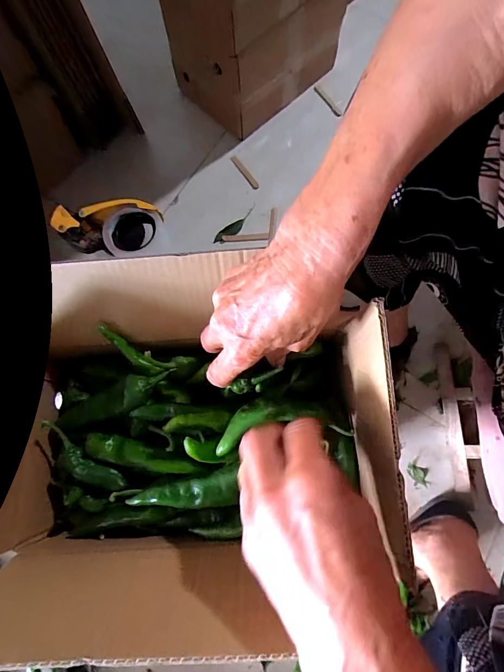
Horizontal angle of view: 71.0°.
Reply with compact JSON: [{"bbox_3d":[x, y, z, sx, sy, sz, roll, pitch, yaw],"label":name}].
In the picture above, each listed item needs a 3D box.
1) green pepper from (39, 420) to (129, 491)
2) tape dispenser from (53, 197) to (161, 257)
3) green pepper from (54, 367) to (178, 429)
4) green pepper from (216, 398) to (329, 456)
[{"bbox_3d":[-0.157,0.114,0.321,0.088,0.022,0.023,35,79,8],"label":"green pepper"},{"bbox_3d":[-0.238,-0.186,0.603,0.168,0.075,0.060,-12,76,-3],"label":"tape dispenser"},{"bbox_3d":[-0.130,0.059,0.327,0.118,0.024,0.032,-22,73,16],"label":"green pepper"},{"bbox_3d":[0.016,0.067,0.289,0.095,0.016,0.031,-13,73,-16],"label":"green pepper"}]

